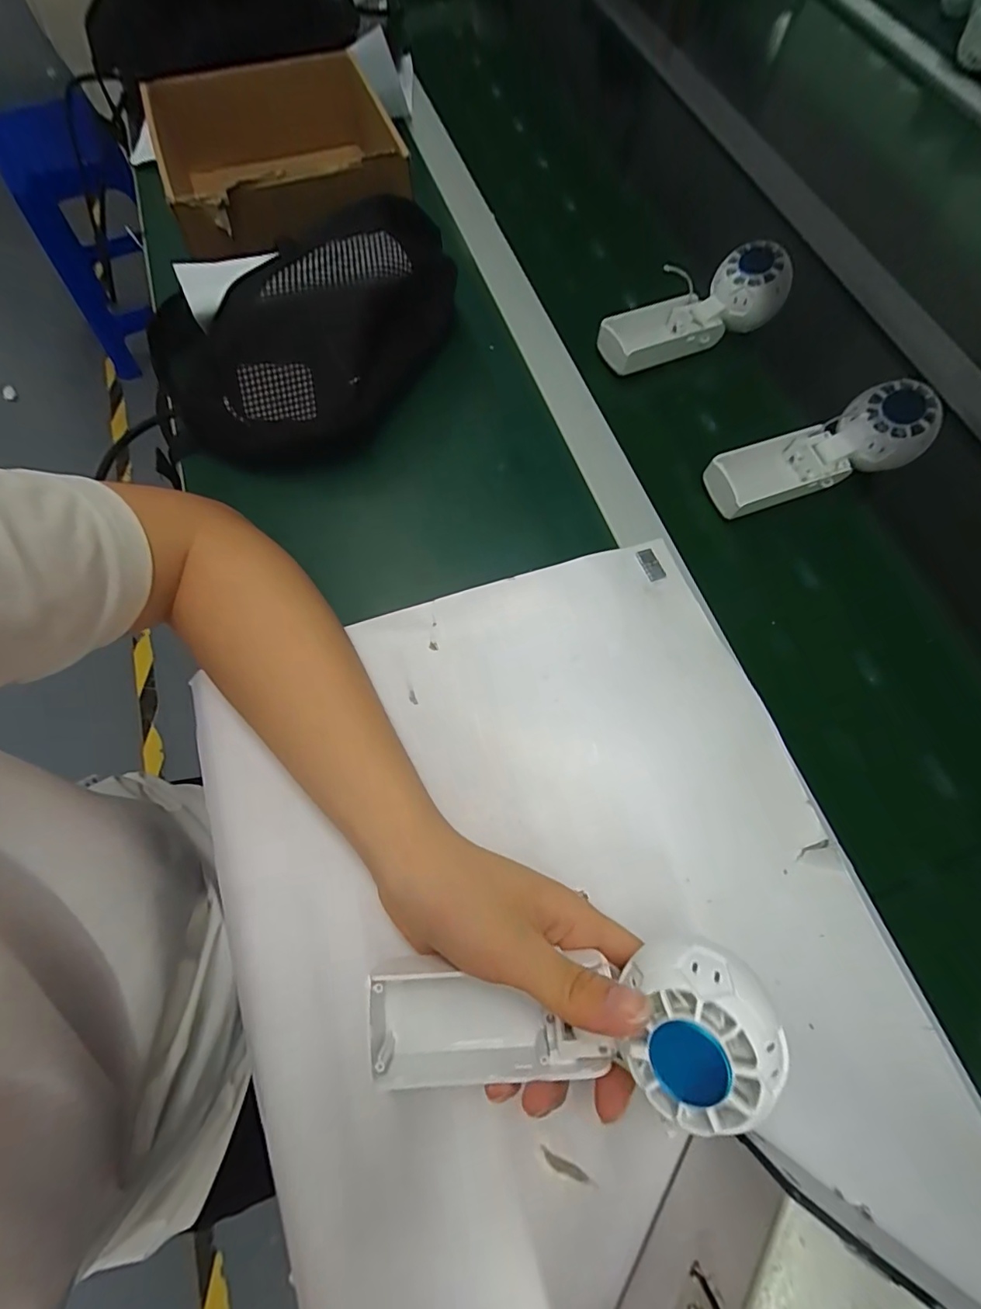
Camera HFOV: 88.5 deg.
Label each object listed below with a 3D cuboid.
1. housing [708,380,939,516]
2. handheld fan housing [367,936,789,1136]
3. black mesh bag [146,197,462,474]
[{"bbox_3d":[0.243,-0.150,0.379,0.158,0.038,0.051,-20,70,4],"label":"housing"},{"bbox_3d":[0.022,0.160,0.211,0.175,0.052,0.055,-21,67,26],"label":"handheld fan housing"},{"bbox_3d":[-0.131,-0.226,0.381,0.271,0.097,0.119,-30,72,3],"label":"black mesh bag"}]

